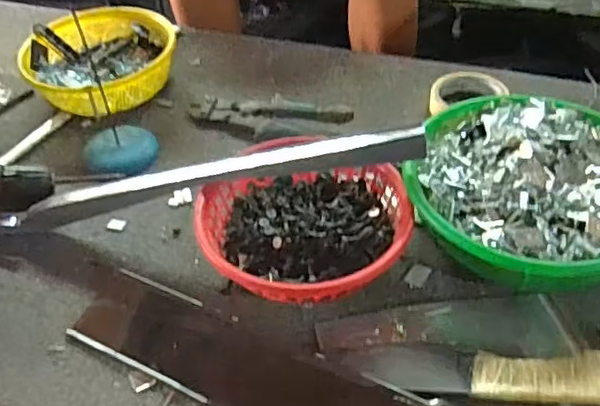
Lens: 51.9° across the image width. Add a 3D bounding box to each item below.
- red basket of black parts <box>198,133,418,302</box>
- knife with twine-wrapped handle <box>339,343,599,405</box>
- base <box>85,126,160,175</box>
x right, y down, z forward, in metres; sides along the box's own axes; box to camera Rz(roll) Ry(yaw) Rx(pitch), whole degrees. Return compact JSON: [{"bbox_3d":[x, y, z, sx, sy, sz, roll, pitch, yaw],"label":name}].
[{"bbox_3d":[0.007,0.015,0.579,0.191,0.069,0.195,4,48,10],"label":"red basket of black parts"},{"bbox_3d":[0.142,0.131,0.481,0.208,0.018,0.048,4,45,8],"label":"knife with twine-wrapped handle"},{"bbox_3d":[-0.204,-0.063,0.707,0.078,0.020,0.071,-5,45,-1],"label":"base"}]

